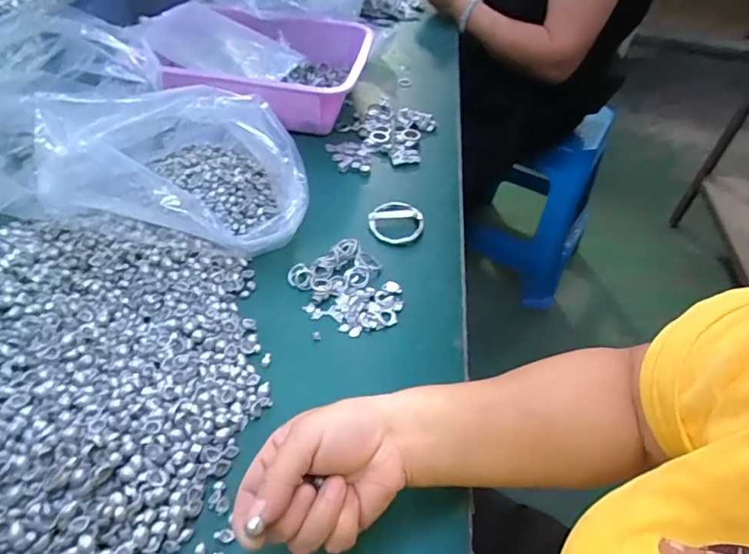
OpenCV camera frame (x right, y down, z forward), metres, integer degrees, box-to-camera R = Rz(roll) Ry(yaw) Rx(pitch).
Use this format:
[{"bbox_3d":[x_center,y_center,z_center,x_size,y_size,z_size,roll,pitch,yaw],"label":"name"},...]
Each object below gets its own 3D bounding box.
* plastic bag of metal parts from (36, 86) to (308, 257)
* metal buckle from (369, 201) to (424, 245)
[{"bbox_3d":[-0.182,-0.115,0.511,0.232,0.111,0.157,10,48,4],"label":"plastic bag of metal parts"},{"bbox_3d":[0.024,-0.063,0.556,0.057,0.009,0.062,3,48,-2],"label":"metal buckle"}]

